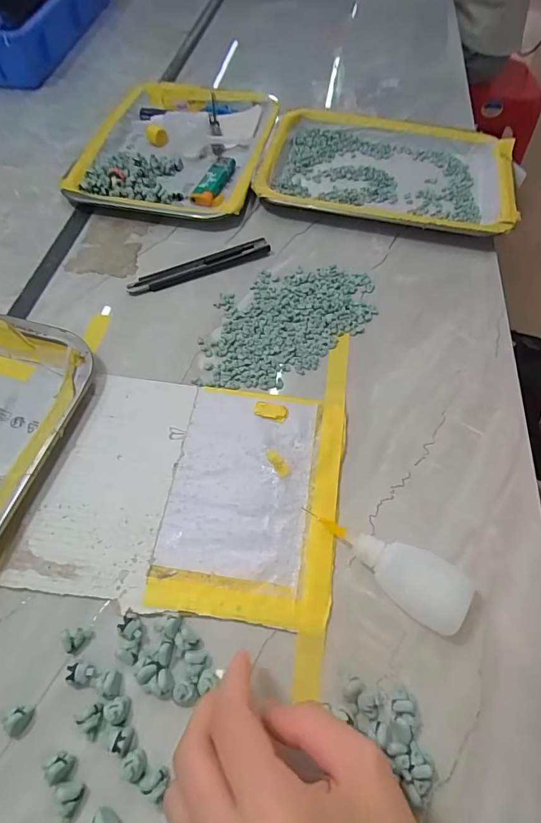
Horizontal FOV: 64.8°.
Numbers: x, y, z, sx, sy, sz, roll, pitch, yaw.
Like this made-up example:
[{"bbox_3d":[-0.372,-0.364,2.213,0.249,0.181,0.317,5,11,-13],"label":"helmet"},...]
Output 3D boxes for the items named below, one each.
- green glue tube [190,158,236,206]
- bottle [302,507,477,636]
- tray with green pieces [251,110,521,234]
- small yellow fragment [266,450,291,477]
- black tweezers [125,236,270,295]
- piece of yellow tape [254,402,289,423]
[{"bbox_3d":[-0.062,-0.249,0.457,0.027,0.011,0.083,11,57,6],"label":"green glue tube"},{"bbox_3d":[0.069,0.090,0.253,0.095,0.017,0.037,29,61,17],"label":"bottle"},{"bbox_3d":[0.127,-0.270,0.474,0.265,0.029,0.200,11,57,6],"label":"tray with green pieces"},{"bbox_3d":[0.005,0.034,0.288,0.009,0.004,0.021,-29,62,-19],"label":"small yellow fragment"},{"bbox_3d":[-0.063,-0.133,0.389,0.134,0.010,0.016,-23,60,-16],"label":"black tweezers"},{"bbox_3d":[0.000,0.000,0.309,0.024,0.004,0.013,15,58,9],"label":"piece of yellow tape"}]

